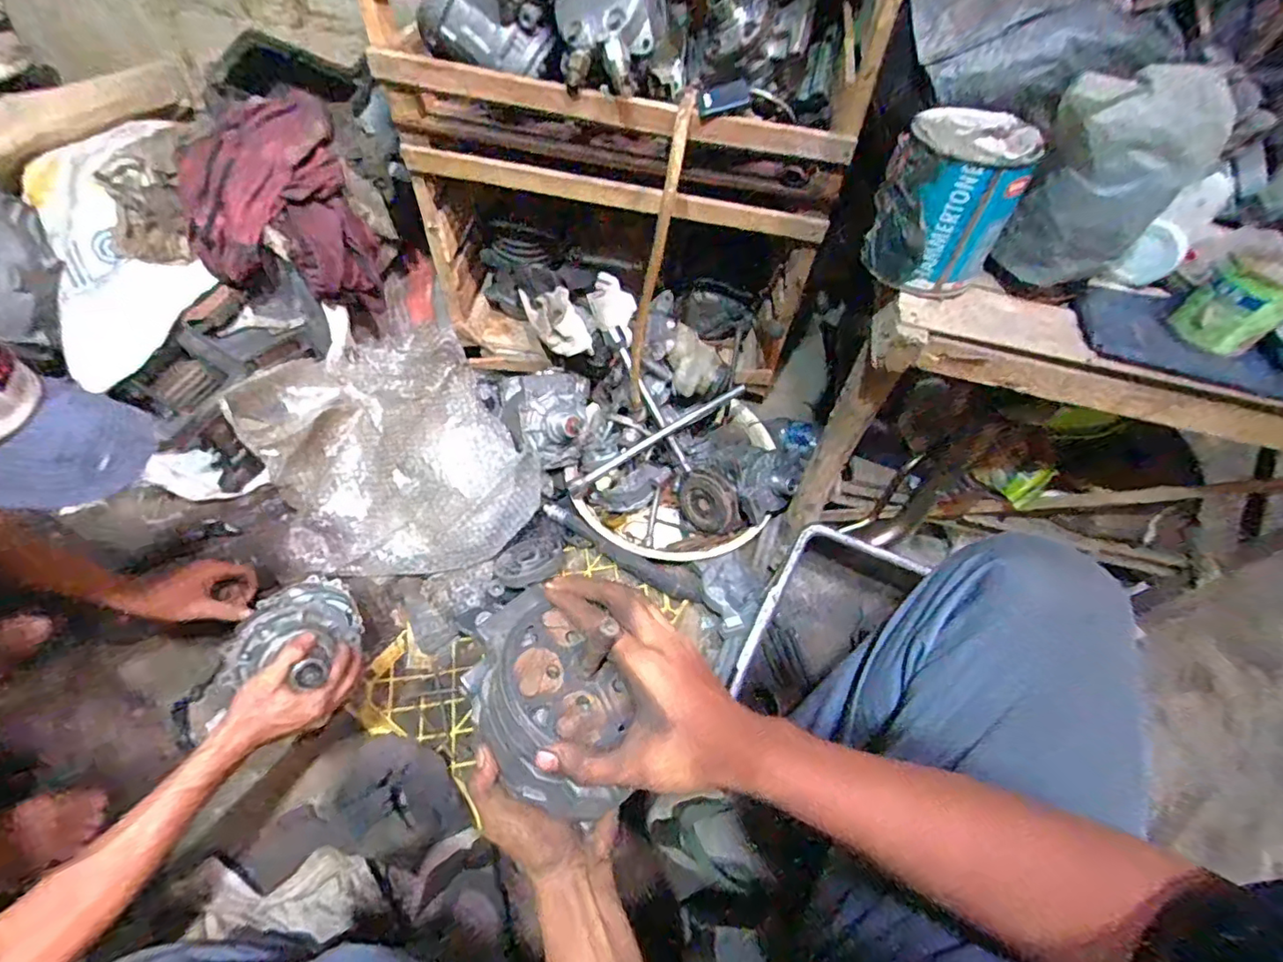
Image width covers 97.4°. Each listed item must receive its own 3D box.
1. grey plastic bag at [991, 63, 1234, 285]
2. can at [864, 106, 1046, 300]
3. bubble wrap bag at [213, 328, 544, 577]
[{"bbox_3d":[0.395,-0.251,0.491,0.115,0.158,0.105,-32,64,-23],"label":"grey plastic bag"},{"bbox_3d":[0.279,-0.256,0.520,0.111,0.125,0.111,2,56,-3],"label":"can"},{"bbox_3d":[-0.388,-0.037,0.879,0.382,0.168,0.377,-32,64,-23],"label":"bubble wrap bag"}]

